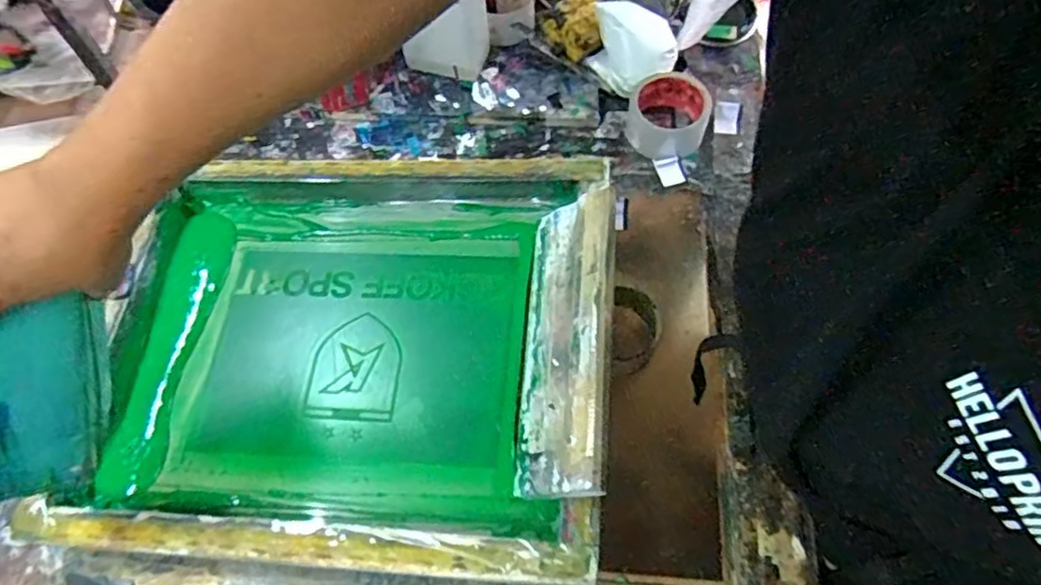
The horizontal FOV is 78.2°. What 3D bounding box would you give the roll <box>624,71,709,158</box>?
[{"bbox_3d":[0.173,-0.210,0.761,0.091,0.052,0.094,-1,63,2],"label":"roll"}]

